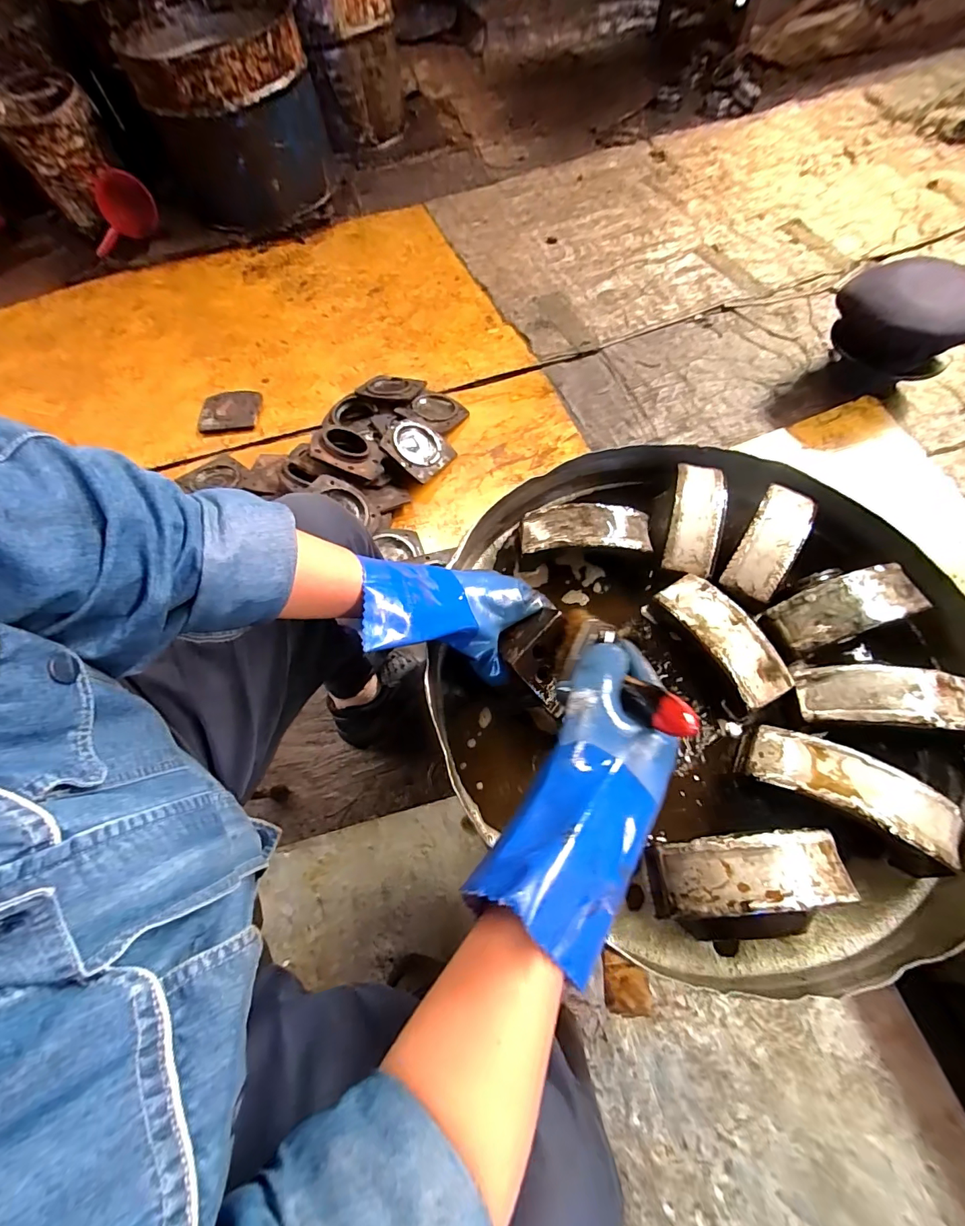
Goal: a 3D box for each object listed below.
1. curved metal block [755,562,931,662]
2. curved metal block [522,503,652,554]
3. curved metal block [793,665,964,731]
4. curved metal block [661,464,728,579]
[{"bbox_3d":[0.396,-0.007,0.514,0.161,0.036,0.070,-20,63,-5],"label":"curved metal block"},{"bbox_3d":[0.129,-0.104,0.576,0.156,0.026,0.059,-5,63,3],"label":"curved metal block"},{"bbox_3d":[0.405,0.084,0.464,0.158,0.031,0.058,3,64,7],"label":"curved metal block"},{"bbox_3d":[0.265,-0.118,0.581,0.059,0.029,0.152,12,65,11],"label":"curved metal block"}]

